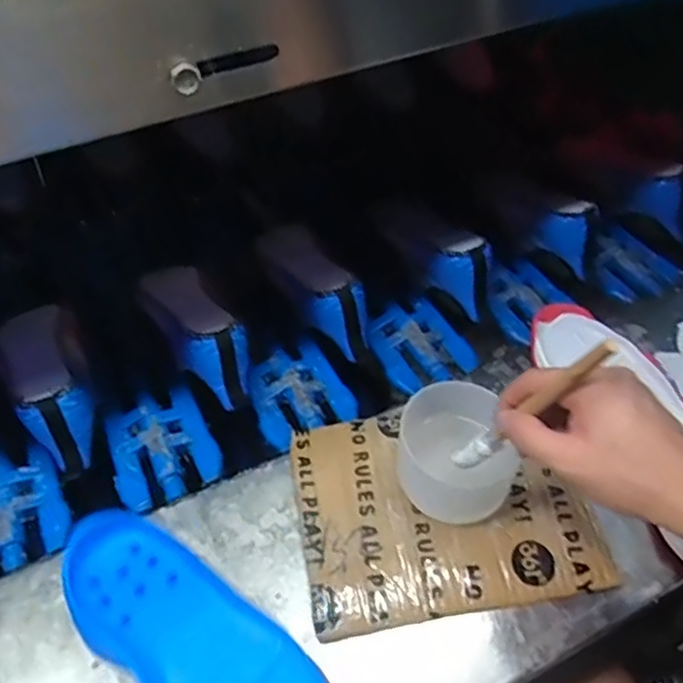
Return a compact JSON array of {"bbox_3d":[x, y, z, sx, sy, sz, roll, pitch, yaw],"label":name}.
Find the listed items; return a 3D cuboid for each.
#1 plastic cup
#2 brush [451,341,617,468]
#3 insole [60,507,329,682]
[{"bbox_3d":[0.088,0.086,0.501,0.092,0.082,0.096,0,52,0],"label":"plastic cup"},{"bbox_3d":[0.120,0.048,0.419,0.015,0.185,0.012,27,54,-3],"label":"brush"},{"bbox_3d":[-0.084,0.174,0.363,0.082,0.018,0.231,-38,50,-26],"label":"insole"}]

